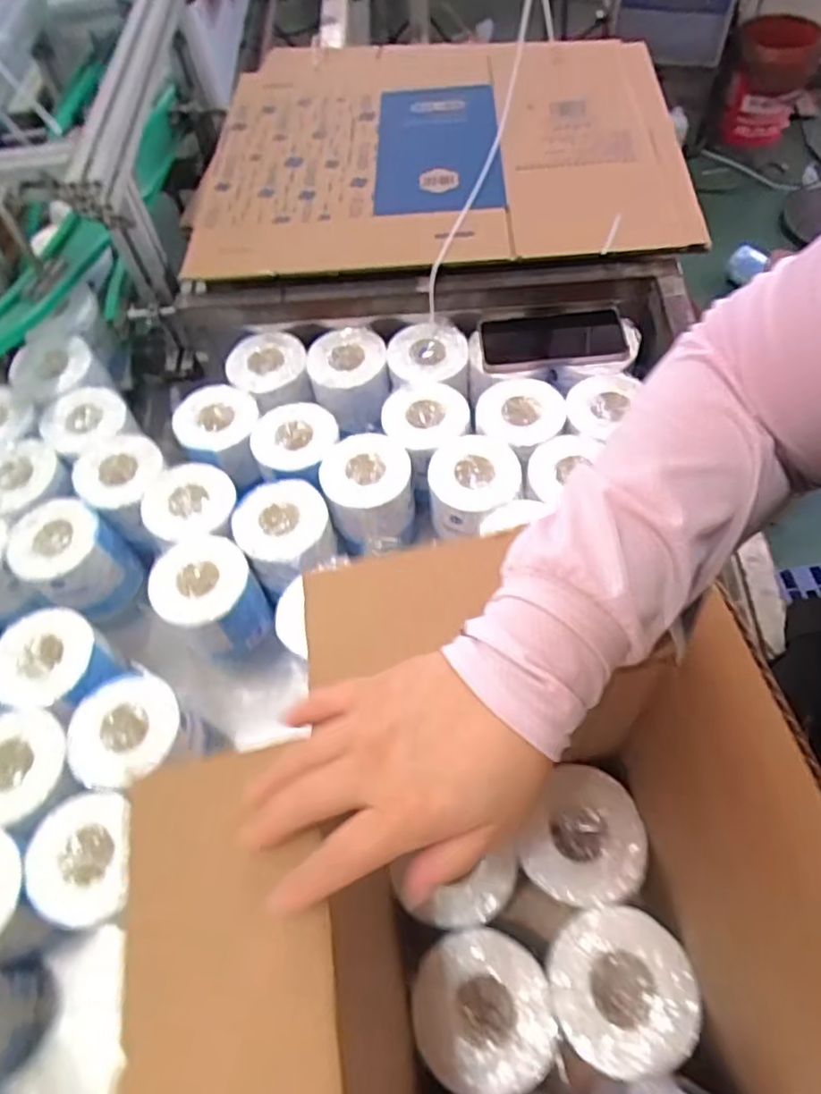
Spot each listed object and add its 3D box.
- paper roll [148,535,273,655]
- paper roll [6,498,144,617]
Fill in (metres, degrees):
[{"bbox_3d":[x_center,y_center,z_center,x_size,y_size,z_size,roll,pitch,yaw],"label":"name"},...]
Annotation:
[{"bbox_3d":[-0.203,0.056,0.685,0.091,0.108,0.094,-2,59,3],"label":"paper roll"},{"bbox_3d":[-0.357,0.019,0.713,0.091,0.113,0.091,-2,59,3],"label":"paper roll"}]

